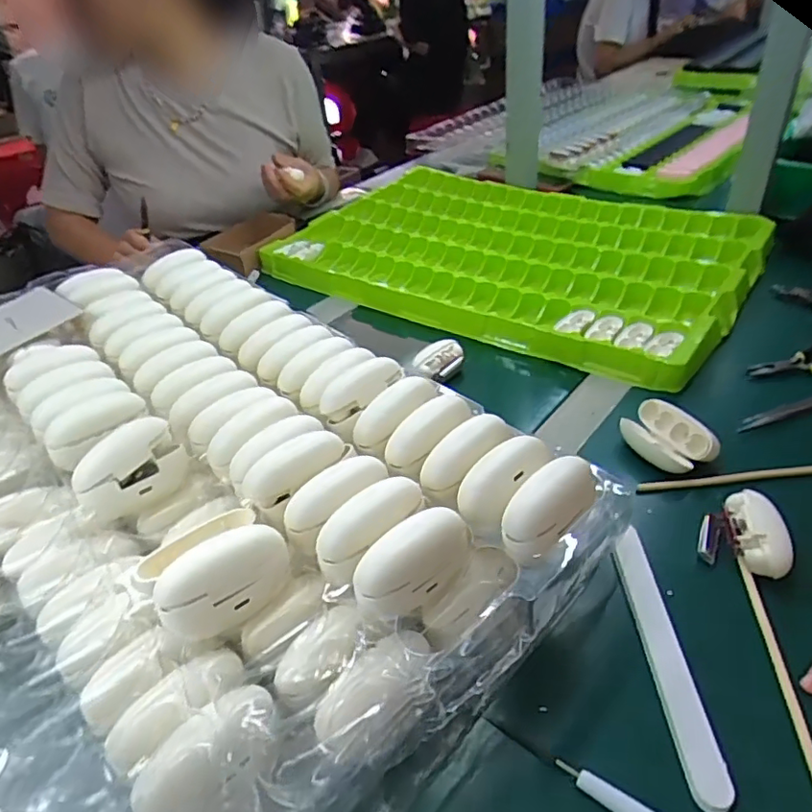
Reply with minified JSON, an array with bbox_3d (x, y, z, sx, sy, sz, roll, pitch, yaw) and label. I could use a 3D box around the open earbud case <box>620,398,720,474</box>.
[{"bbox_3d":[0.212,0.026,0.469,0.053,0.034,0.067,-18,39,-16],"label":"open earbud case"}]

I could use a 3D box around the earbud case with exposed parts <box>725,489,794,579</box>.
[{"bbox_3d":[0.234,0.087,0.390,0.028,0.035,0.059,4,38,13],"label":"earbud case with exposed parts"}]

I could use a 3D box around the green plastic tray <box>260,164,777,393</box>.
[{"bbox_3d":[0.133,-0.225,0.792,0.611,0.026,0.422,26,48,35],"label":"green plastic tray"}]

